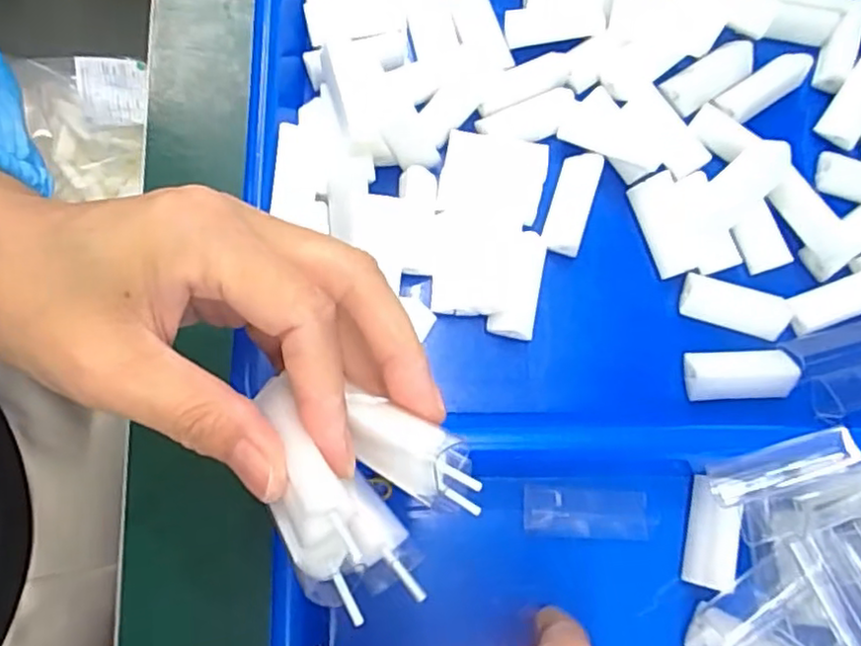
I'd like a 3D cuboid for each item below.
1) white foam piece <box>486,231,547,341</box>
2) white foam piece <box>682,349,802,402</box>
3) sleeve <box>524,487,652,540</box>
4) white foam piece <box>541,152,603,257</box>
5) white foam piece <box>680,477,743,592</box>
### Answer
[{"bbox_3d":[0.039,-0.017,0.295,0.020,0.016,0.046,13,78,-2],"label":"white foam piece"},{"bbox_3d":[0.136,0.022,0.292,0.046,0.010,0.021,-2,79,-5],"label":"white foam piece"},{"bbox_3d":[0.066,0.081,0.281,0.052,0.005,0.020,4,77,-4],"label":"sleeve"},{"bbox_3d":[0.065,-0.055,0.304,0.019,0.012,0.048,19,78,-1],"label":"white foam piece"},{"bbox_3d":[0.118,0.088,0.278,0.016,0.015,0.043,15,78,-2],"label":"white foam piece"}]

